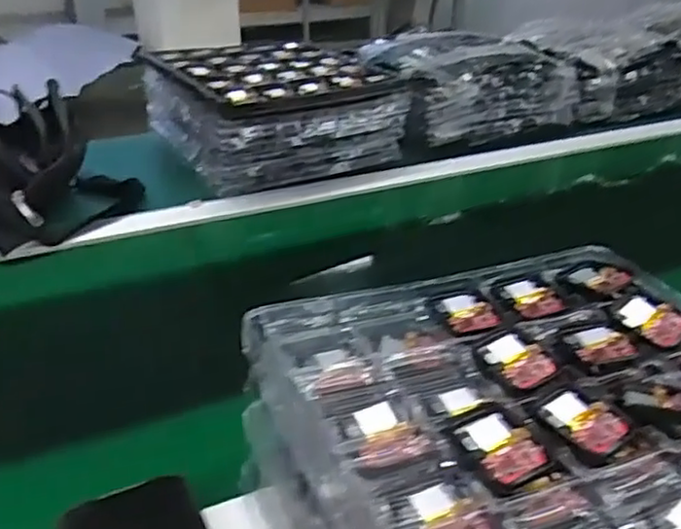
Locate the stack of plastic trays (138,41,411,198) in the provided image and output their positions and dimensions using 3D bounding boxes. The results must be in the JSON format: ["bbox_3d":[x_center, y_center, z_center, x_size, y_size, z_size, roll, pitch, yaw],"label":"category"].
[{"bbox_3d":[-0.091,-0.215,0.957,0.283,0.123,0.264,-17,34,-27],"label":"stack of plastic trays"}]

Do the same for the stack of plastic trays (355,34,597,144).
[{"bbox_3d":[0.185,-0.287,1.086,0.313,0.109,0.232,-14,33,-23],"label":"stack of plastic trays"}]

